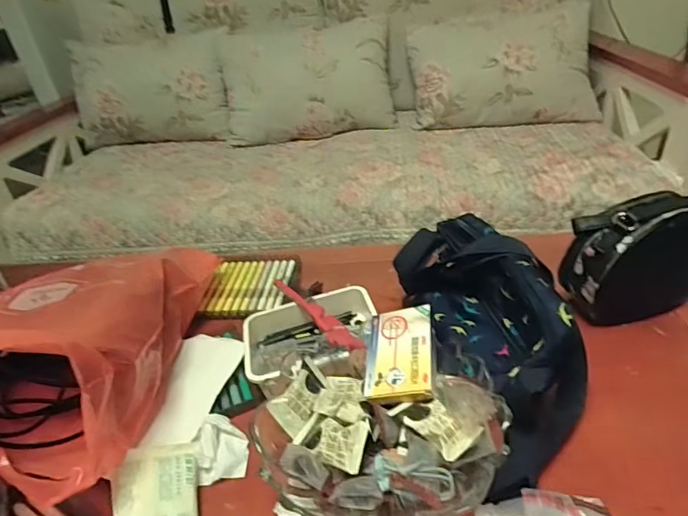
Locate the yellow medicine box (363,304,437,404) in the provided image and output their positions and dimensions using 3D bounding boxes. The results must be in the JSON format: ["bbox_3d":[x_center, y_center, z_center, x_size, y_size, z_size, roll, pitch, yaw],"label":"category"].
[{"bbox_3d":[0.059,0.097,0.460,0.070,0.016,0.103,-15,40,24],"label":"yellow medicine box"}]

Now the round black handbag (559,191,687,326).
[{"bbox_3d":[0.381,-0.006,0.576,0.178,0.143,0.072,-16,35,-12],"label":"round black handbag"}]

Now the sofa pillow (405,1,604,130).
[{"bbox_3d":[0.505,-0.588,1.431,0.565,0.364,0.138,-8,10,2],"label":"sofa pillow"}]

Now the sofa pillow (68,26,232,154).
[{"bbox_3d":[-0.676,-0.574,1.566,0.563,0.347,0.142,-2,9,1],"label":"sofa pillow"}]

